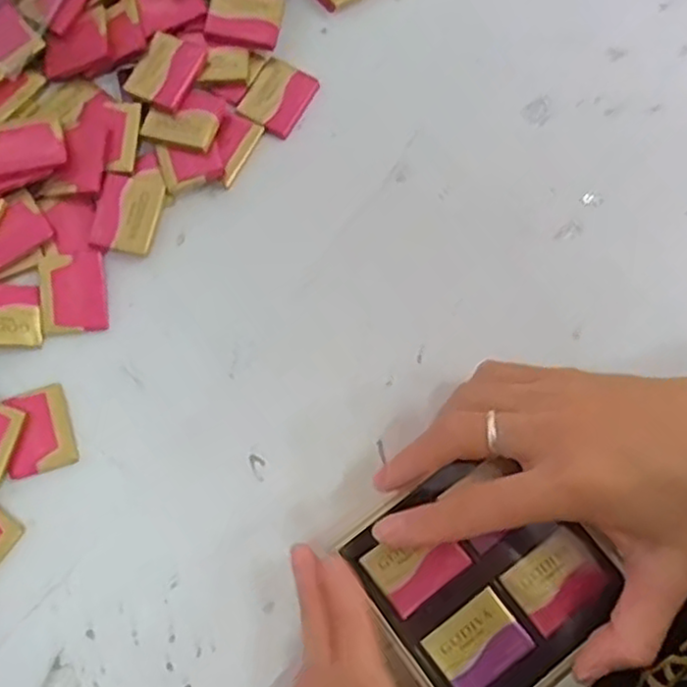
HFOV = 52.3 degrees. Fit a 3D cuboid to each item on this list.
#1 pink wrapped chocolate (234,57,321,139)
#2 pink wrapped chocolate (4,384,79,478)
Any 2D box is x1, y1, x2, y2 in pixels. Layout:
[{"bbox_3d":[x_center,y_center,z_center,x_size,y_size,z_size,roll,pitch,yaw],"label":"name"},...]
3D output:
[{"bbox_3d":[-0.035,-0.135,0.382,0.032,0.004,0.040,30,79,5],"label":"pink wrapped chocolate"},{"bbox_3d":[-0.148,0.042,0.338,0.030,0.004,0.040,-17,78,-5],"label":"pink wrapped chocolate"}]

